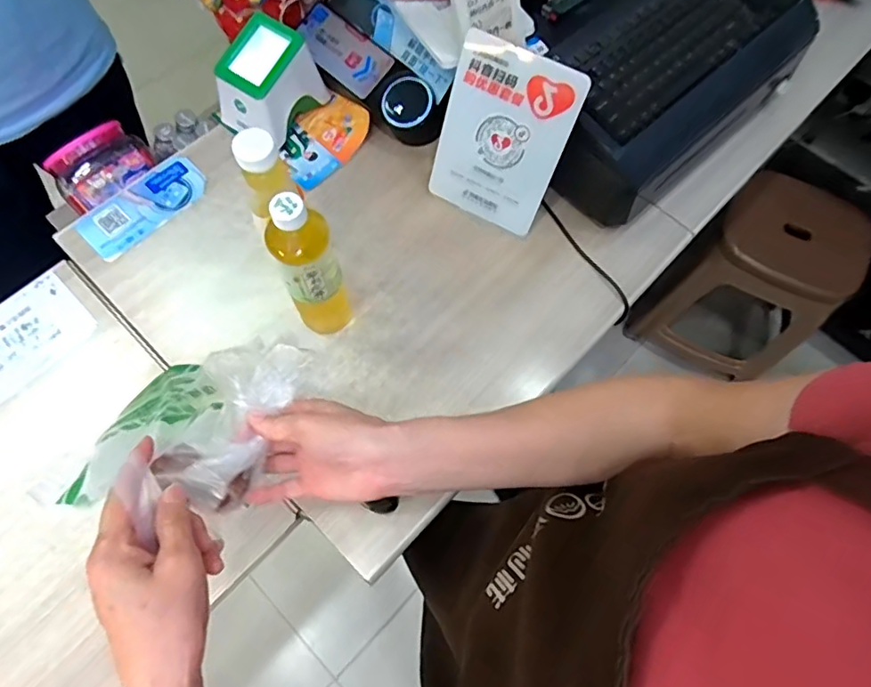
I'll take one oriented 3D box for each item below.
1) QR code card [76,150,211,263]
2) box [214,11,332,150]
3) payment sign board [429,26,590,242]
[{"bbox_3d":[-0.383,-0.182,0.719,0.085,0.008,0.168,43,73,14],"label":"QR code card"},{"bbox_3d":[-0.223,-0.350,0.724,0.103,0.093,0.124,33,71,10],"label":"box"},{"bbox_3d":[0.077,-0.241,0.648,0.145,0.209,0.012,27,47,8],"label":"payment sign board"}]

